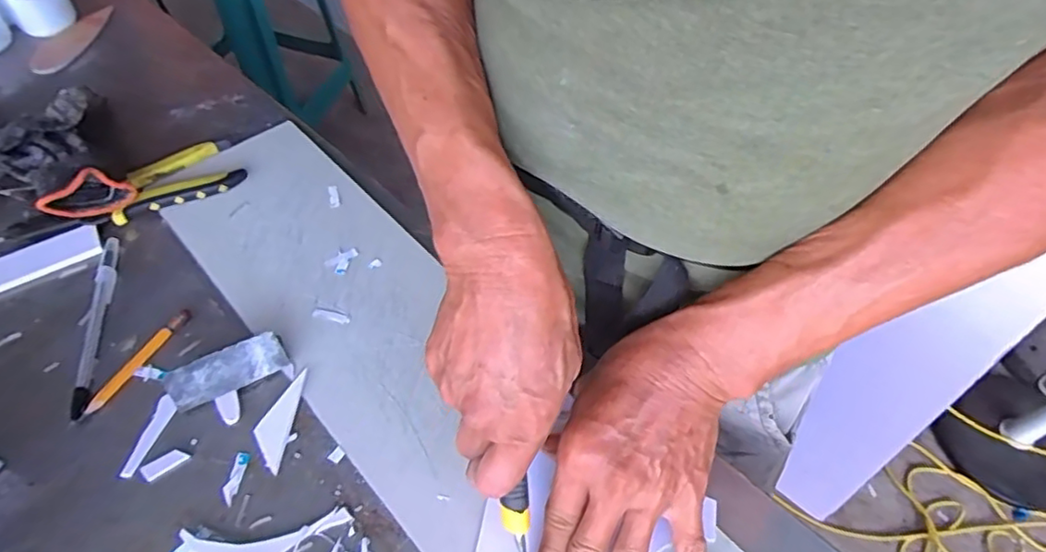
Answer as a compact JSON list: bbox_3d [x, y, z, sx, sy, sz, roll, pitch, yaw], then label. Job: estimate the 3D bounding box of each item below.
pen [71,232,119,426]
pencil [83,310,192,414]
[{"bbox_3d":[-0.304,0.031,0.437,0.013,0.008,0.149,-8,54,-9],"label":"pen"},{"bbox_3d":[-0.263,0.057,0.421,0.010,0.007,0.087,22,55,12],"label":"pencil"}]

